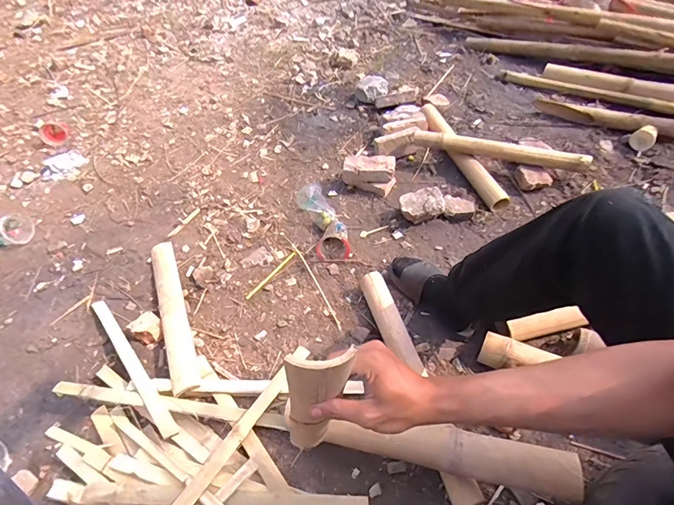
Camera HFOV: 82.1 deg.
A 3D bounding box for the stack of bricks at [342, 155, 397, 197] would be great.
[{"bbox_3d":[0.108,-0.258,1.254,0.162,0.088,0.102,17,55,18],"label":"stack of bricks"}]

